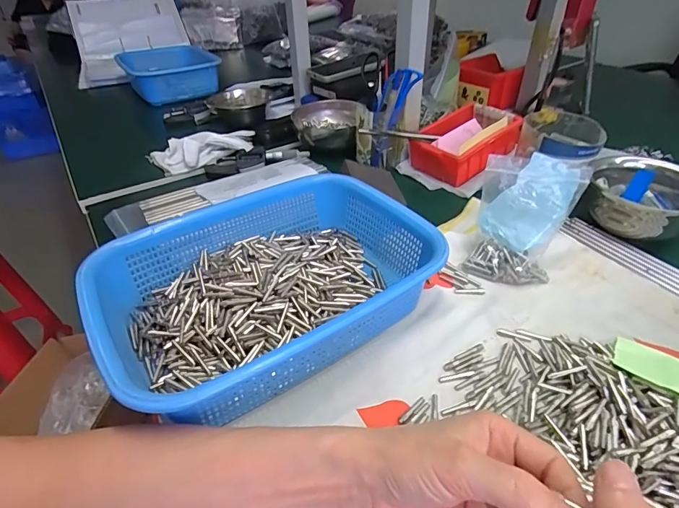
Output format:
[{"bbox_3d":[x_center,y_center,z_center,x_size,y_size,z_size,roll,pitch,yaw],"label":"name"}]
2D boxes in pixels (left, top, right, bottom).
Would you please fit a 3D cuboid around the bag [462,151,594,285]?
[{"bbox_3d":[0.185,-0.031,0.412,0.090,0.126,0.029,11,20,12],"label":"bag"}]

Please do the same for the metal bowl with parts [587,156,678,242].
[{"bbox_3d":[0.356,-0.065,0.483,0.116,0.067,0.104,14,41,21],"label":"metal bowl with parts"}]

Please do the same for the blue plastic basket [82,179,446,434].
[{"bbox_3d":[-0.057,0.025,0.379,0.279,0.074,0.211,-26,44,-27],"label":"blue plastic basket"}]

